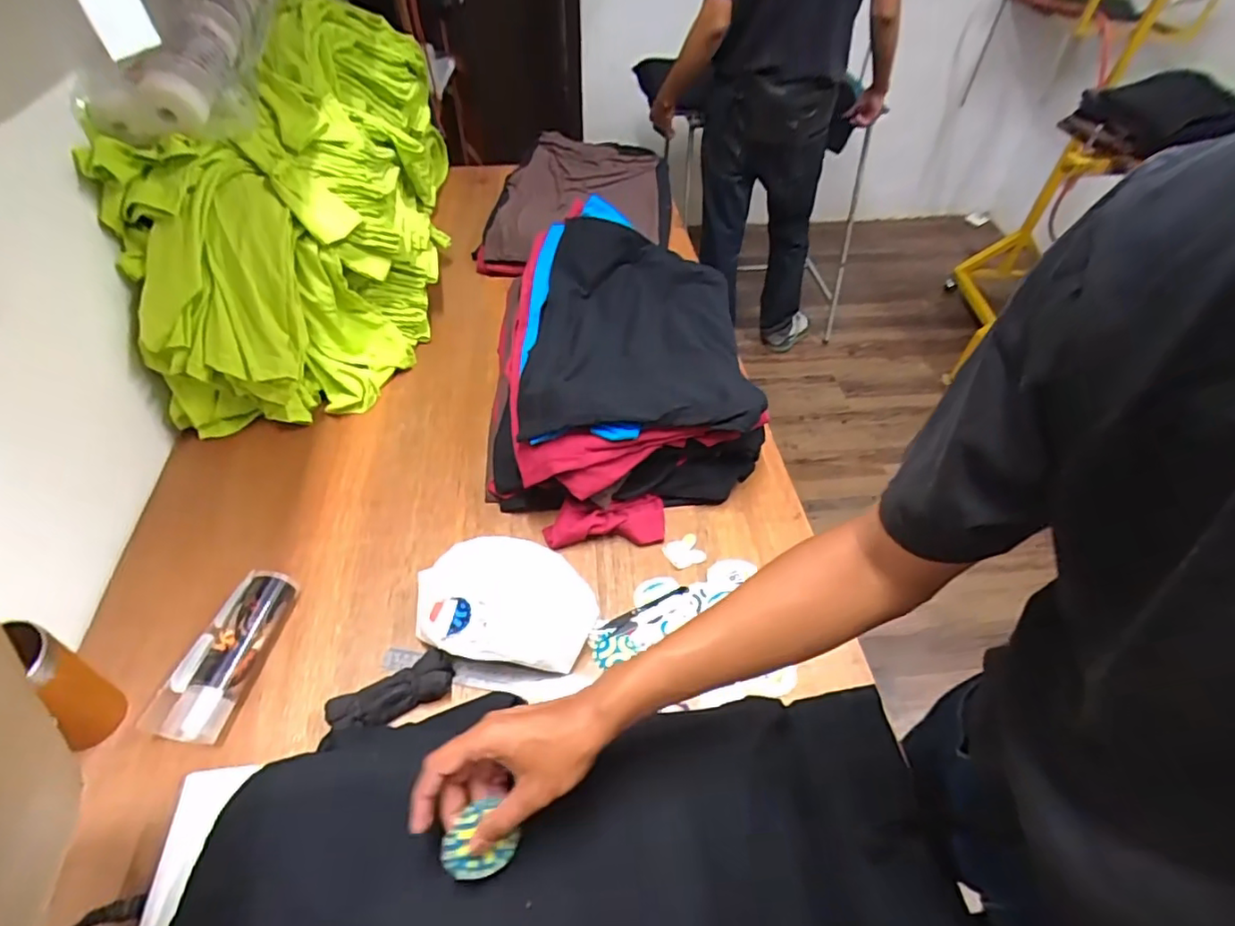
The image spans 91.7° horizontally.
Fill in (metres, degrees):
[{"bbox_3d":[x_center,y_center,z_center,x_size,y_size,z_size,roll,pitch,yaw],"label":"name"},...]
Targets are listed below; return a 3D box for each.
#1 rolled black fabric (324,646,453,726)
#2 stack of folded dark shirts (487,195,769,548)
[{"bbox_3d":[-0.240,0.247,0.640,0.127,0.034,0.046,-20,52,-18],"label":"rolled black fabric"},{"bbox_3d":[0.003,-0.161,0.928,0.389,0.153,0.579,-1,49,-3],"label":"stack of folded dark shirts"}]

